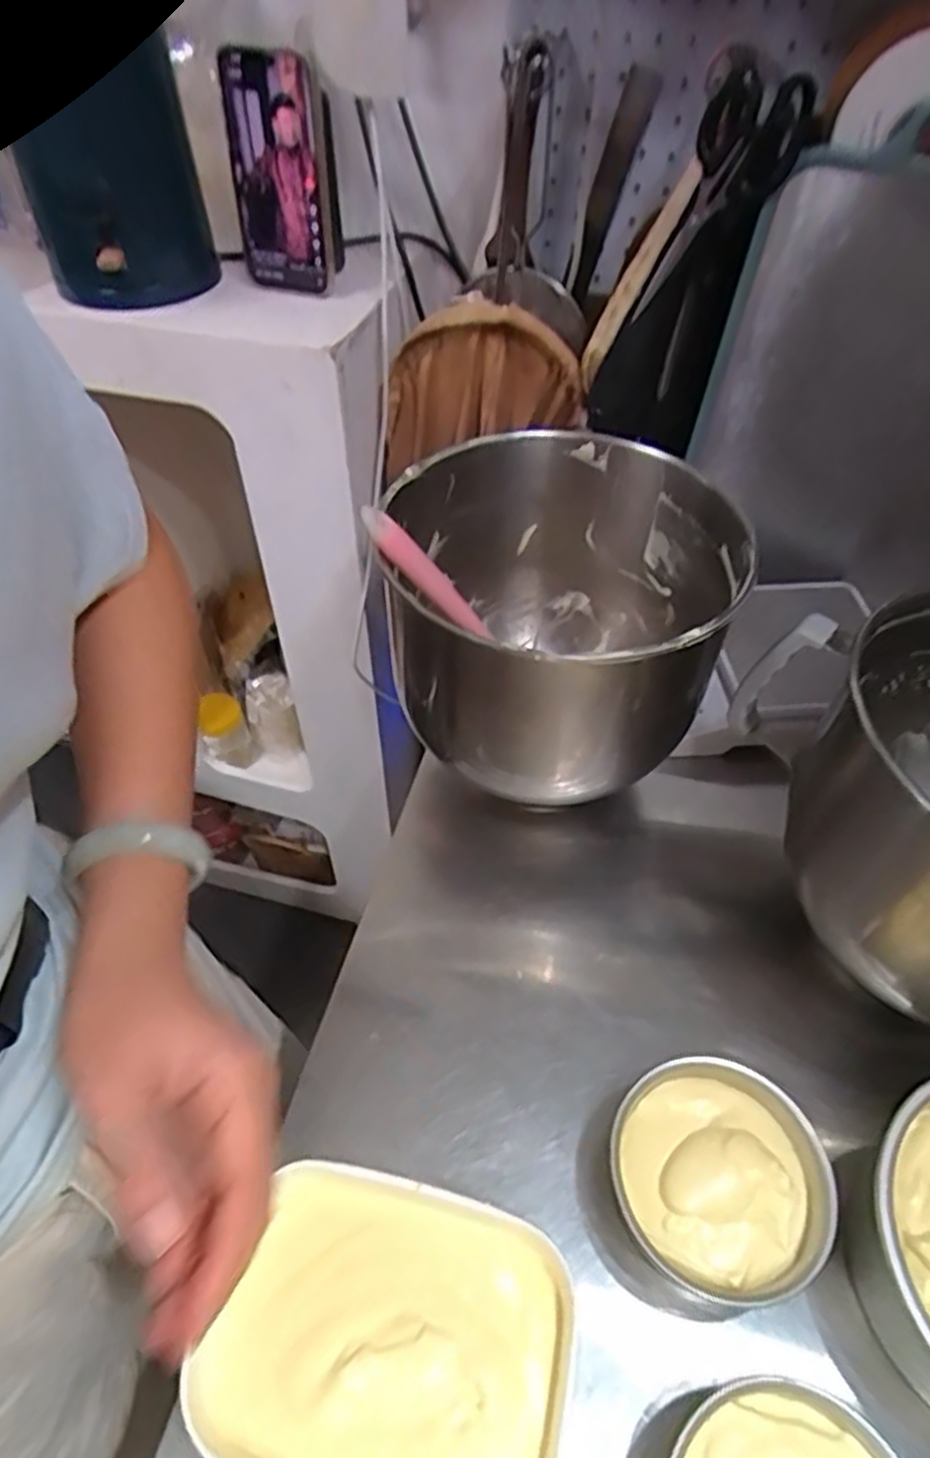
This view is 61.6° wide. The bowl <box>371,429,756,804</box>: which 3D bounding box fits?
[{"bbox_3d":[0.062,-0.076,0.519,0.208,0.148,0.208,0,49,0],"label":"bowl"}]

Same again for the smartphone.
[{"bbox_3d":[-0.150,-0.437,0.624,0.075,0.158,0.007,16,45,16],"label":"smartphone"}]

